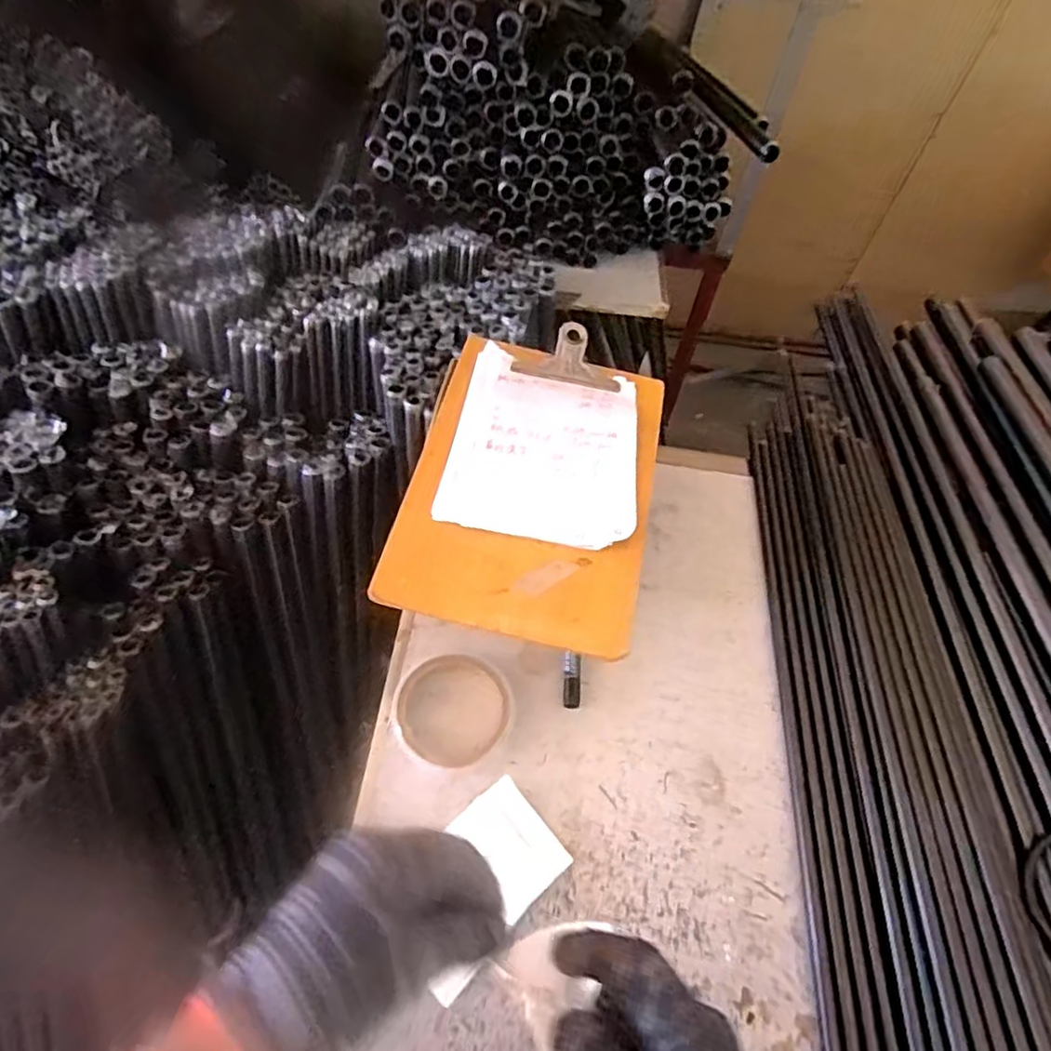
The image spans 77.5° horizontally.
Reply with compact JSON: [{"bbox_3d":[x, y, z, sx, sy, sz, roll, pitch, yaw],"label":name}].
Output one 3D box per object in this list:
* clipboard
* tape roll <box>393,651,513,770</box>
[{"bbox_3d":[0.009,-0.045,0.546,0.190,0.020,0.290,11,57,4],"label":"clipboard"},{"bbox_3d":[-0.059,0.148,0.532,0.092,0.018,0.091,2,57,-2],"label":"tape roll"}]

